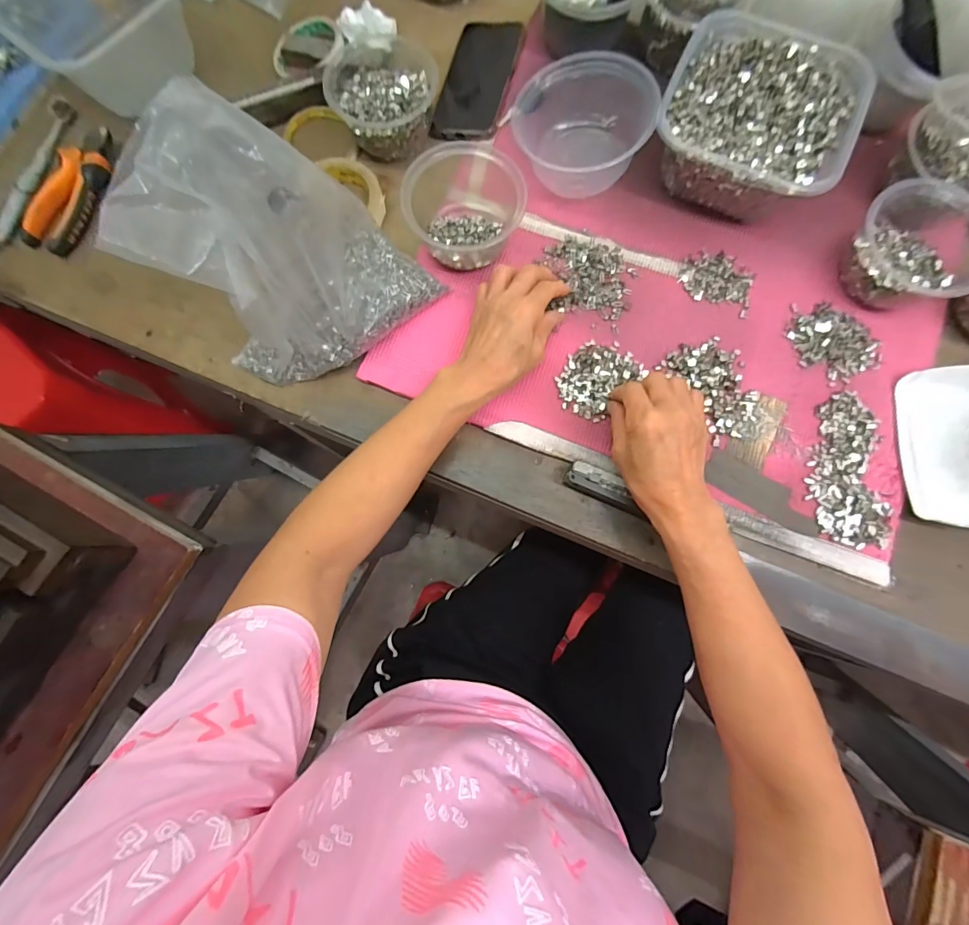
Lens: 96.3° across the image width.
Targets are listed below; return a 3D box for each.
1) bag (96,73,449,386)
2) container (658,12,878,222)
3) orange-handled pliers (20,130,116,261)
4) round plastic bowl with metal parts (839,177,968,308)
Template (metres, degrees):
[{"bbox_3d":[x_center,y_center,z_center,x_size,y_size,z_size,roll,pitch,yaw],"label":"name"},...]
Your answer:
[{"bbox_3d":[-0.155,-0.165,0.352,0.121,0.193,0.178,43,83,7],"label":"bag"},{"bbox_3d":[0.266,-0.339,0.438,0.170,0.073,0.171,25,81,5],"label":"container"},{"bbox_3d":[-0.443,-0.298,0.466,0.059,0.021,0.149,23,80,5],"label":"orange-handled pliers"},{"bbox_3d":[0.417,-0.207,0.416,0.123,0.067,0.114,0,80,1],"label":"round plastic bowl with metal parts"}]

